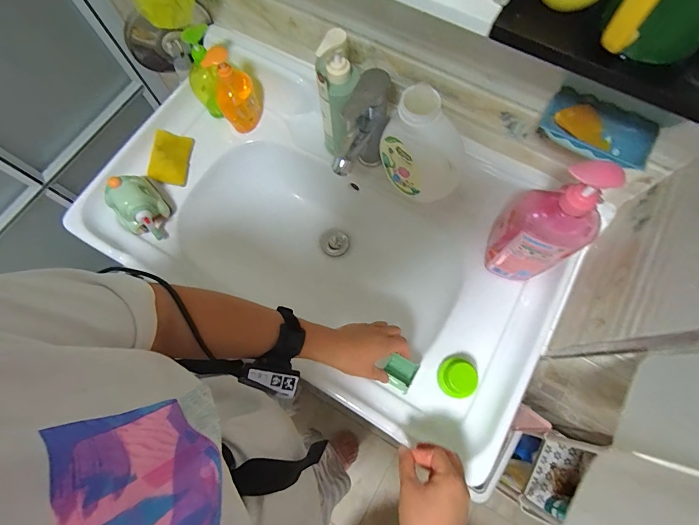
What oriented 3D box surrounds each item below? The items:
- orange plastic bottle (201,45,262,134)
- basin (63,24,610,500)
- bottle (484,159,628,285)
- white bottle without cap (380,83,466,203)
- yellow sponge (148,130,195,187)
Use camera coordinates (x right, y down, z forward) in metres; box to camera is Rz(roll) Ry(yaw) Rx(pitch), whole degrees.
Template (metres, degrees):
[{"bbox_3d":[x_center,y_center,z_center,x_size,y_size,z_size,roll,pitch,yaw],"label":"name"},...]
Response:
[{"bbox_3d":[-0.209,-0.310,0.649,0.073,0.175,0.053,-21,73,-5],"label":"orange plastic bottle"},{"bbox_3d":[-0.030,-0.041,0.682,0.779,0.248,0.455,29,76,10],"label":"basin"},{"bbox_3d":[0.275,-0.046,0.491,0.098,0.247,0.081,-2,72,1],"label":"bottle"},{"bbox_3d":[0.118,-0.179,0.569,0.140,0.174,0.070,35,77,11],"label":"white bottle without cap"},{"bbox_3d":[-0.344,-0.200,0.681,0.066,0.018,0.096,8,87,-13],"label":"yellow sponge"}]

